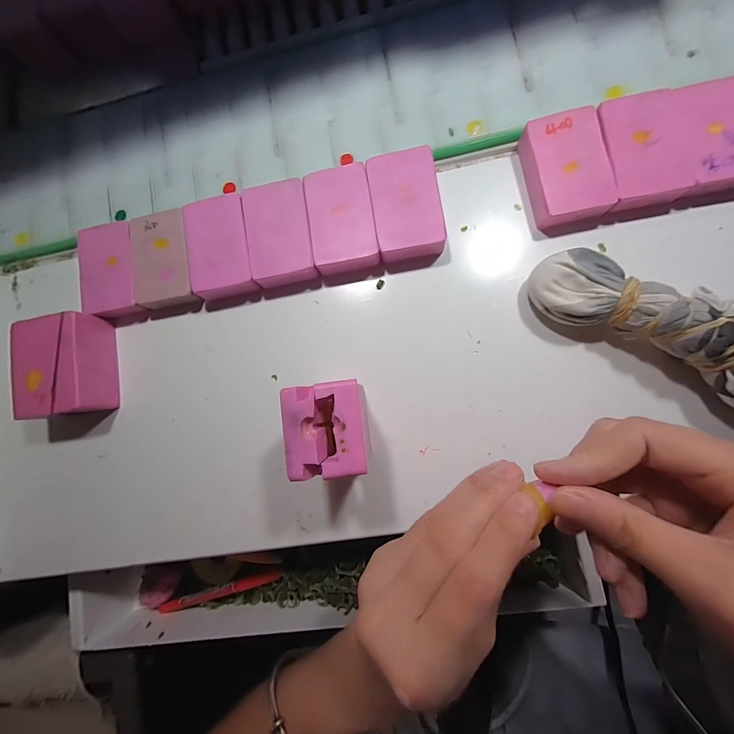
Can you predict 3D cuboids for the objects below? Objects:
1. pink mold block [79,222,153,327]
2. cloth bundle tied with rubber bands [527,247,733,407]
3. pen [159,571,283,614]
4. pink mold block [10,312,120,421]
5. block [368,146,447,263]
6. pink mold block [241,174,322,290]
[{"bbox_3d":[-0.196,-0.072,0.243,0.043,0.017,0.069,-10,83,7],"label":"pink mold block"},{"bbox_3d":[0.176,-0.026,0.188,0.151,0.051,0.043,31,89,10],"label":"cloth bundle tied with rubber bands"},{"bbox_3d":[-0.145,0.218,0.306,0.135,0.012,0.012,-22,84,9],"label":"pen"},{"bbox_3d":[-0.222,0.001,0.235,0.050,0.039,0.068,-9,83,7],"label":"pink mold block"},{"bbox_3d":[0.028,-0.114,0.227,0.046,0.019,0.073,-9,83,7],"label":"block"},{"bbox_3d":[-0.063,-0.096,0.232,0.045,0.014,0.074,-12,82,7],"label":"pink mold block"}]

